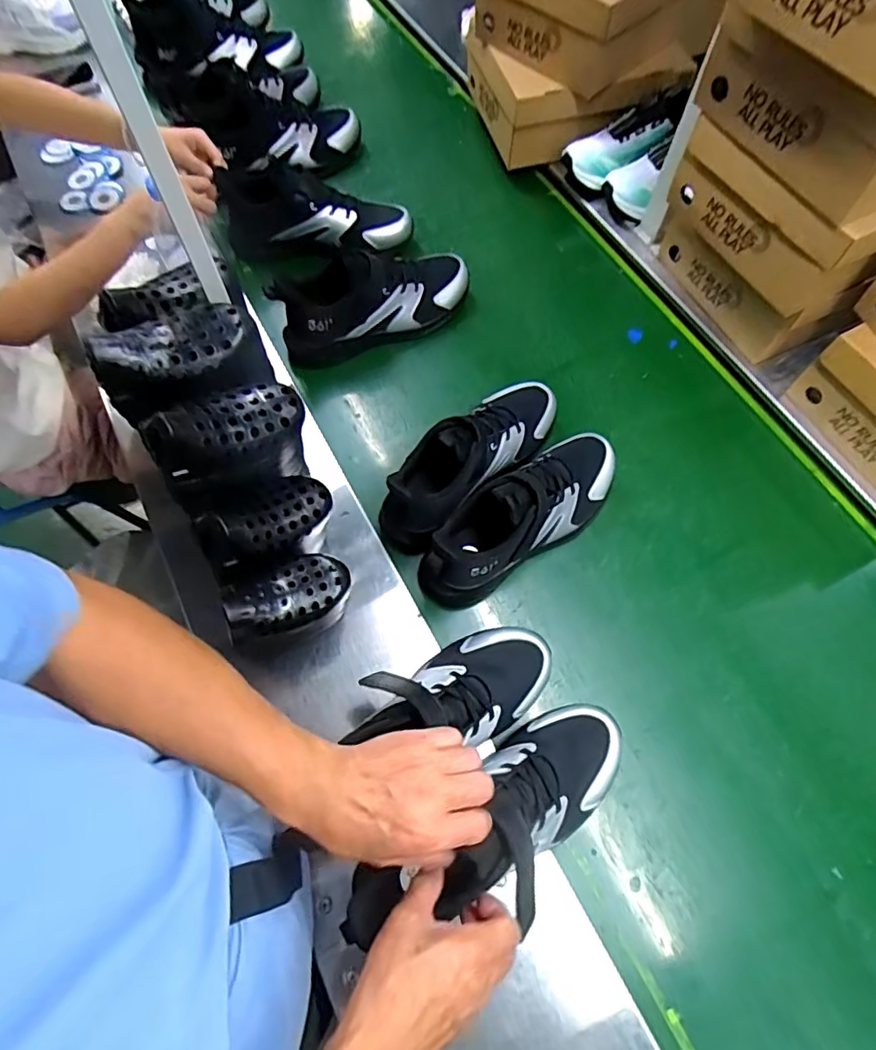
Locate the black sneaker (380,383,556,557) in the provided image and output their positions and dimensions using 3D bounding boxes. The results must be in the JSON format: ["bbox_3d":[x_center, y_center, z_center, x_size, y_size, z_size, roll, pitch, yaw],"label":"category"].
[{"bbox_3d":[0.046,-0.083,0.682,0.097,0.129,0.288,38,71,14],"label":"black sneaker"}]

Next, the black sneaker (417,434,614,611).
[{"bbox_3d":[0.105,-0.013,0.652,0.282,0.127,0.092,-39,73,-16],"label":"black sneaker"}]

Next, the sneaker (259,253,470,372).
[{"bbox_3d":[-0.083,-0.326,0.792,0.292,0.123,0.096,-30,71,-13],"label":"sneaker"}]

